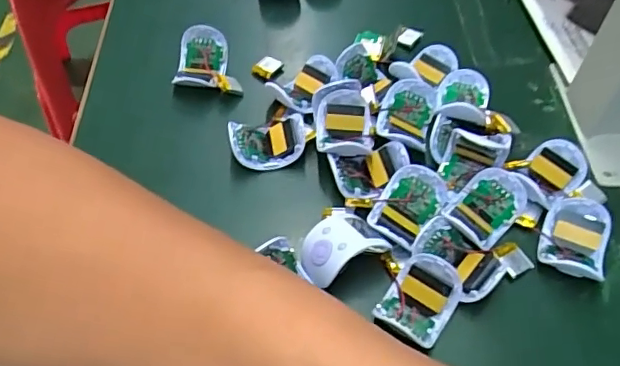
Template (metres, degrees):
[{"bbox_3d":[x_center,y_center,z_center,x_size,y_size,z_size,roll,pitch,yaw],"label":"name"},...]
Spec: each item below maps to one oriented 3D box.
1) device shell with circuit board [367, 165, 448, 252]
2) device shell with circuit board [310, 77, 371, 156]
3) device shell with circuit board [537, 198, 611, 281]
[{"bbox_3d":[0.049,0.010,0.282,0.029,0.013,0.040,27,58,18],"label":"device shell with circuit board"},{"bbox_3d":[0.019,-0.034,0.311,0.032,0.021,0.045,-3,54,-3],"label":"device shell with circuit board"},{"bbox_3d":[0.130,0.028,0.276,0.029,0.015,0.041,22,56,15],"label":"device shell with circuit board"}]

